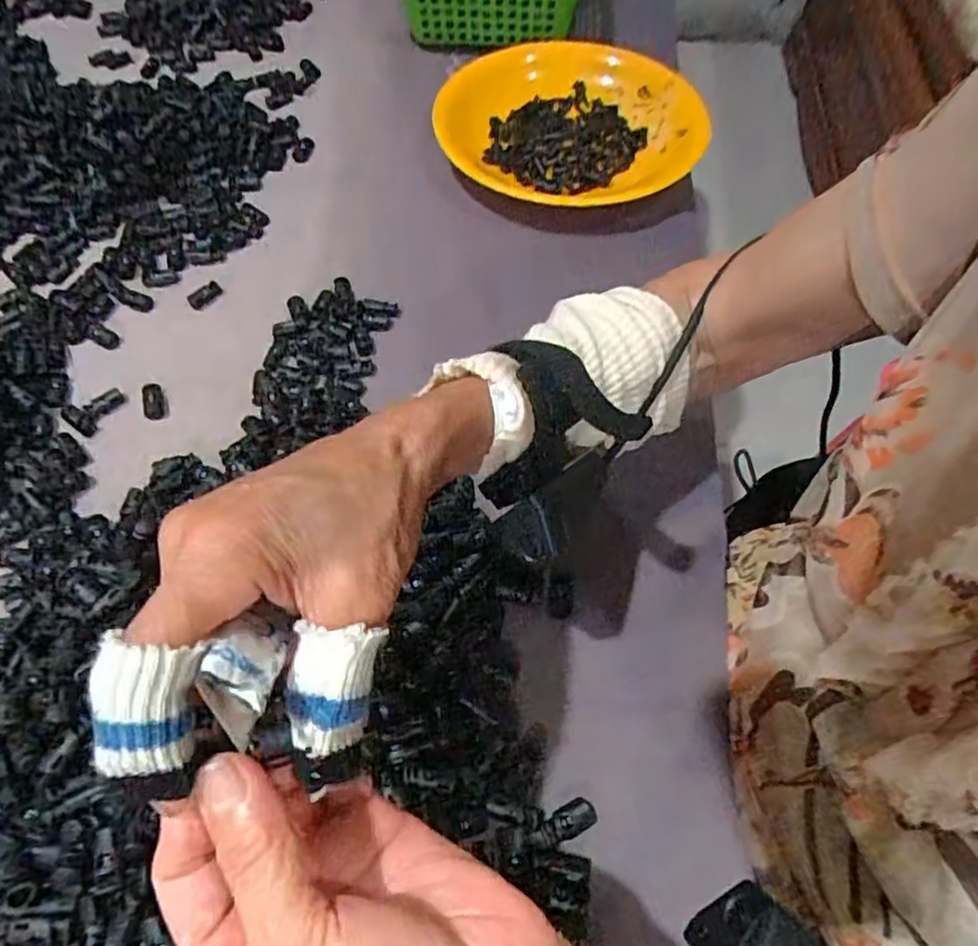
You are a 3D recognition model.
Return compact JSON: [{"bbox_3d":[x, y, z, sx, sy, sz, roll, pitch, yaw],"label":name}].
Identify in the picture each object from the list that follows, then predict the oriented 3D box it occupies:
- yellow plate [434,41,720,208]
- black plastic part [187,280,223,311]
[{"bbox_3d":[0.074,-0.324,0.620,0.236,0.055,0.225,0,60,-1],"label":"yellow plate"},{"bbox_3d":[-0.230,-0.145,0.530,0.013,0.009,0.029,40,67,20],"label":"black plastic part"}]

